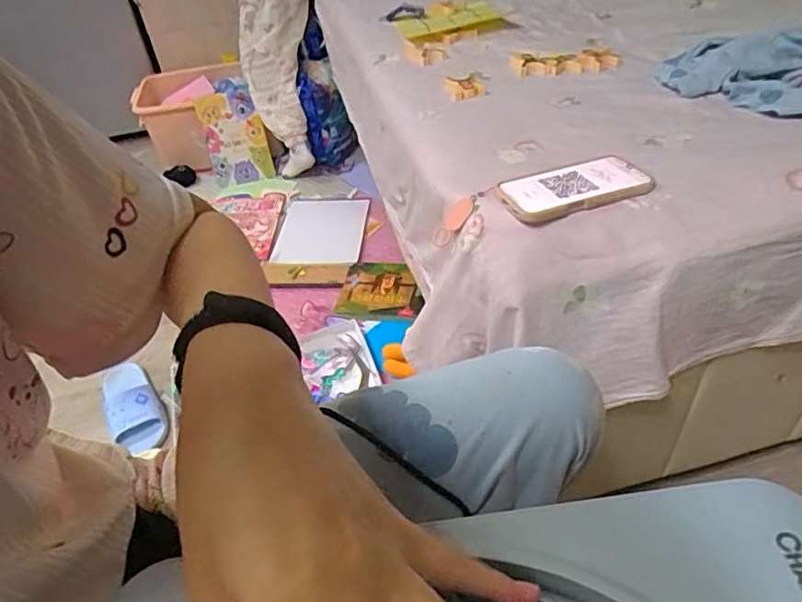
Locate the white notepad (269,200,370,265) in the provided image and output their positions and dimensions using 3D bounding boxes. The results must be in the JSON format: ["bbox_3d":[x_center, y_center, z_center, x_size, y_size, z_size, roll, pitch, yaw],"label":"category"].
[{"bbox_3d":[-0.210,-0.182,1.502,0.281,0.020,0.172,4,78,28],"label":"white notepad"}]

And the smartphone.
[{"bbox_3d":[0.188,-0.122,0.618,0.160,0.013,0.080,-22,43,-14],"label":"smartphone"}]

